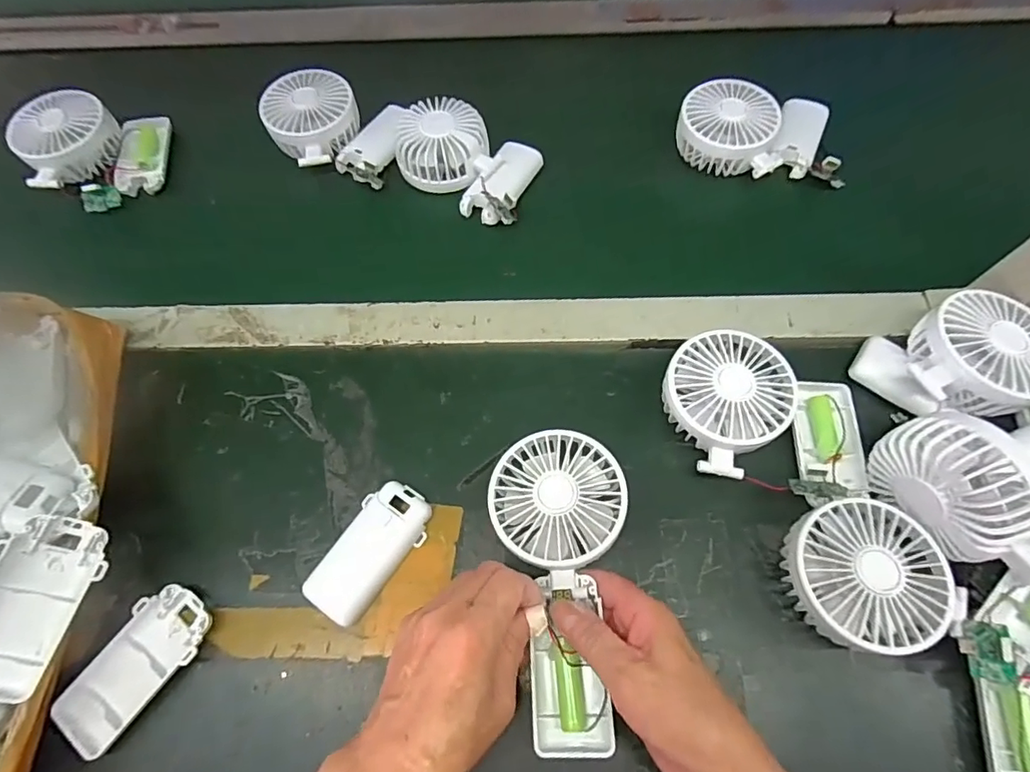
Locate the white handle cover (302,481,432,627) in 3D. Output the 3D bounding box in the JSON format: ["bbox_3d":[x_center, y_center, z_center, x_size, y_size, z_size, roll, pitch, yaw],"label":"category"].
[{"bbox_3d":[-0.098,0.113,0.362,0.048,0.013,0.094,28,70,13],"label":"white handle cover"}]

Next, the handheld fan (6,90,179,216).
[{"bbox_3d":[-0.409,-0.226,0.507,0.126,0.049,0.110,5,67,4],"label":"handheld fan"}]

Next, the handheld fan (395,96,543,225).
[{"bbox_3d":[-0.046,-0.212,0.488,0.131,0.045,0.090,25,70,12],"label":"handheld fan"}]

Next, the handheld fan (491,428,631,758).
[{"bbox_3d":[0.030,0.121,0.329,0.082,0.030,0.183,-3,72,0],"label":"handheld fan"}]

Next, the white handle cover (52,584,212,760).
[{"bbox_3d":[-0.241,0.179,0.336,0.048,0.016,0.096,36,72,15],"label":"white handle cover"}]

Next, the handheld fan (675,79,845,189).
[{"bbox_3d":[0.226,-0.237,0.490,0.144,0.044,0.092,2,67,3],"label":"handheld fan"}]

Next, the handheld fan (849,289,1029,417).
[{"bbox_3d":[0.322,-0.018,0.376,0.108,0.052,0.083,-18,68,-6],"label":"handheld fan"}]

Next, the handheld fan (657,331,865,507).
[{"bbox_3d":[0.179,0.022,0.375,0.148,0.044,0.103,17,68,9],"label":"handheld fan"}]

